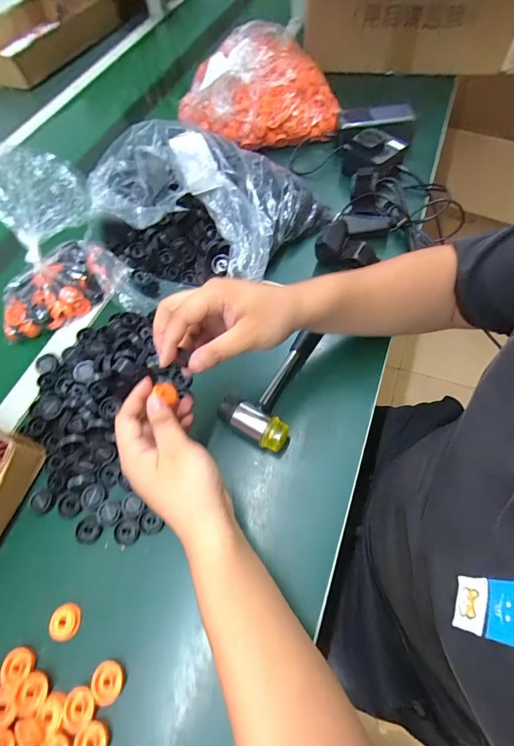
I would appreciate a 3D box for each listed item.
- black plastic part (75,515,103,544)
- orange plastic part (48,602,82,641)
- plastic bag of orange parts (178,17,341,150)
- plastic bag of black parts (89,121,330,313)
[{"bbox_3d":[-0.175,0.163,0.364,0.025,0.005,0.027,0,62,0],"label":"black plastic part"},{"bbox_3d":[-0.178,0.230,0.325,0.024,0.010,0.027,-5,62,-2],"label":"orange plastic part"},{"bbox_3d":[0.001,-0.530,0.651,0.270,0.110,0.212,-10,61,1],"label":"plastic bag of orange parts"},{"bbox_3d":[-0.070,-0.223,0.493,0.327,0.133,0.236,-7,61,0],"label":"plastic bag of black parts"}]

